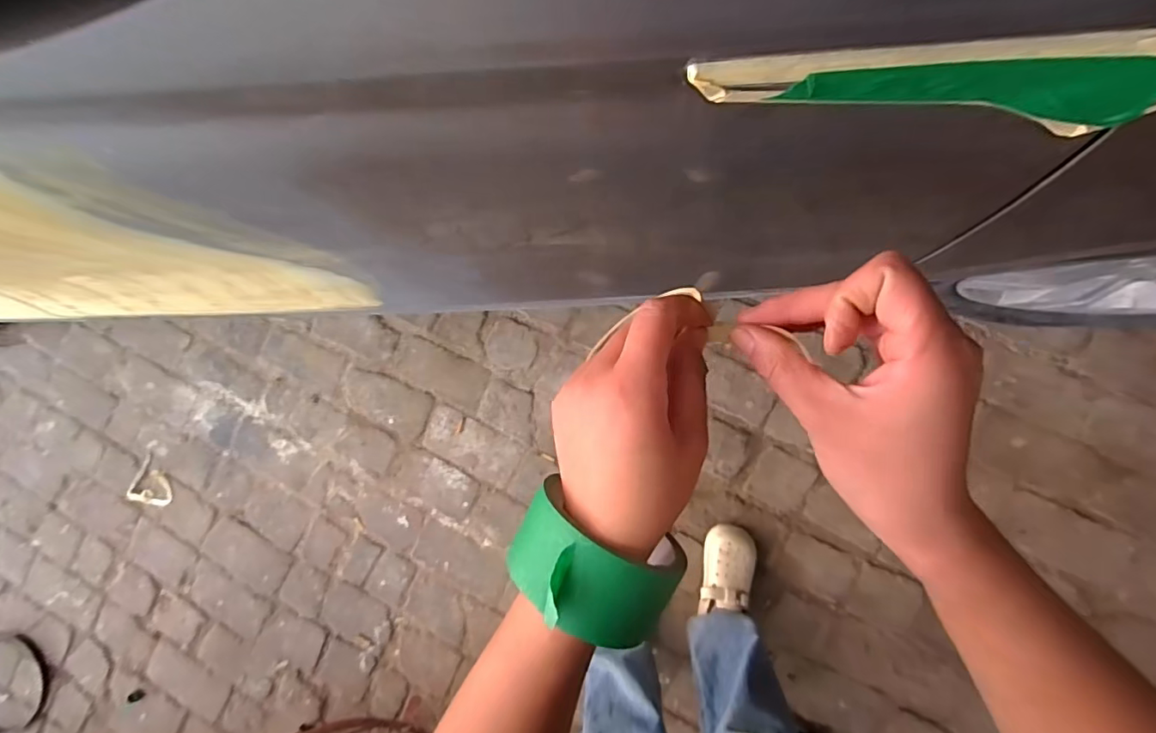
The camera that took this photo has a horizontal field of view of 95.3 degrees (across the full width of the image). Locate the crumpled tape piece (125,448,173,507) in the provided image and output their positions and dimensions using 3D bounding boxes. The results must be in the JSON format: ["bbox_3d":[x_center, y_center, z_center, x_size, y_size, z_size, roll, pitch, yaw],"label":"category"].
[{"bbox_3d":[-1.092,0.301,1.361,0.113,0.036,0.143,23,92,9],"label":"crumpled tape piece"}]

